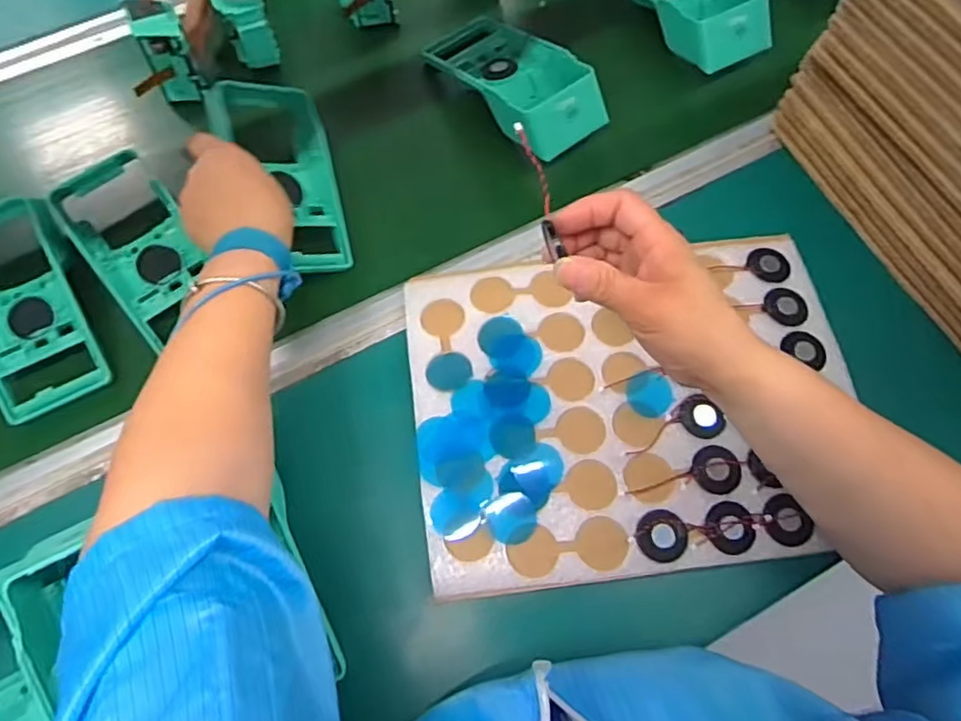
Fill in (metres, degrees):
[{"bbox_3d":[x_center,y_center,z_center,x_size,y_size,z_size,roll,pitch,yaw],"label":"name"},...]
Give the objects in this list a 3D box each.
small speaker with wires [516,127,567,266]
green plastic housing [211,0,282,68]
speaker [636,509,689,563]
[{"bbox_3d":[0.033,-0.092,0.343,0.013,0.018,0.081,-11,79,-6],"label":"small speaker with wires"},{"bbox_3d":[-0.222,-0.327,0.591,0.049,0.080,0.061,-8,65,-5],"label":"green plastic housing"},{"bbox_3d":[0.124,0.120,0.425,0.034,0.007,0.033,3,65,1],"label":"speaker"}]

